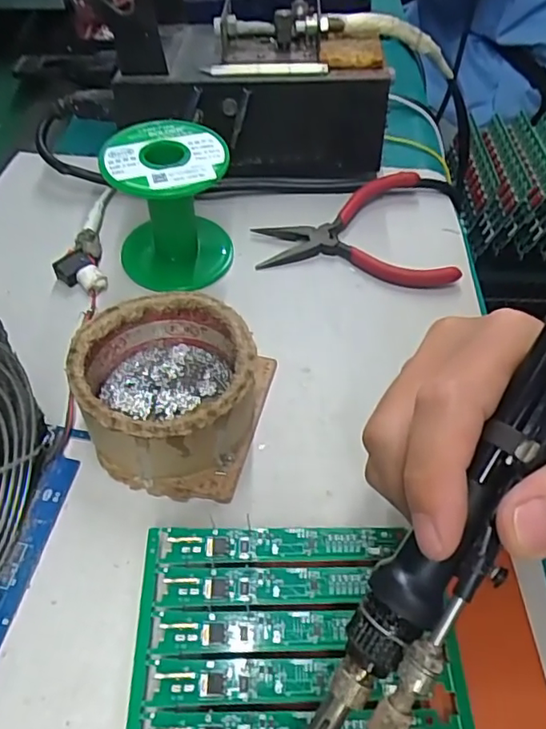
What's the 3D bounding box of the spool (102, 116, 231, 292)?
[{"bbox_3d":[-0.059,-0.092,0.338,0.066,0.074,0.066,1,52,-2],"label":"spool"}]

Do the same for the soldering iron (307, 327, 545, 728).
[{"bbox_3d":[0.056,0.052,0.172,0.026,0.021,0.209,31,88,20],"label":"soldering iron"}]

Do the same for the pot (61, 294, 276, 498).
[{"bbox_3d":[-0.050,0.011,0.276,0.086,0.044,0.086,1,52,-2],"label":"pot"}]

